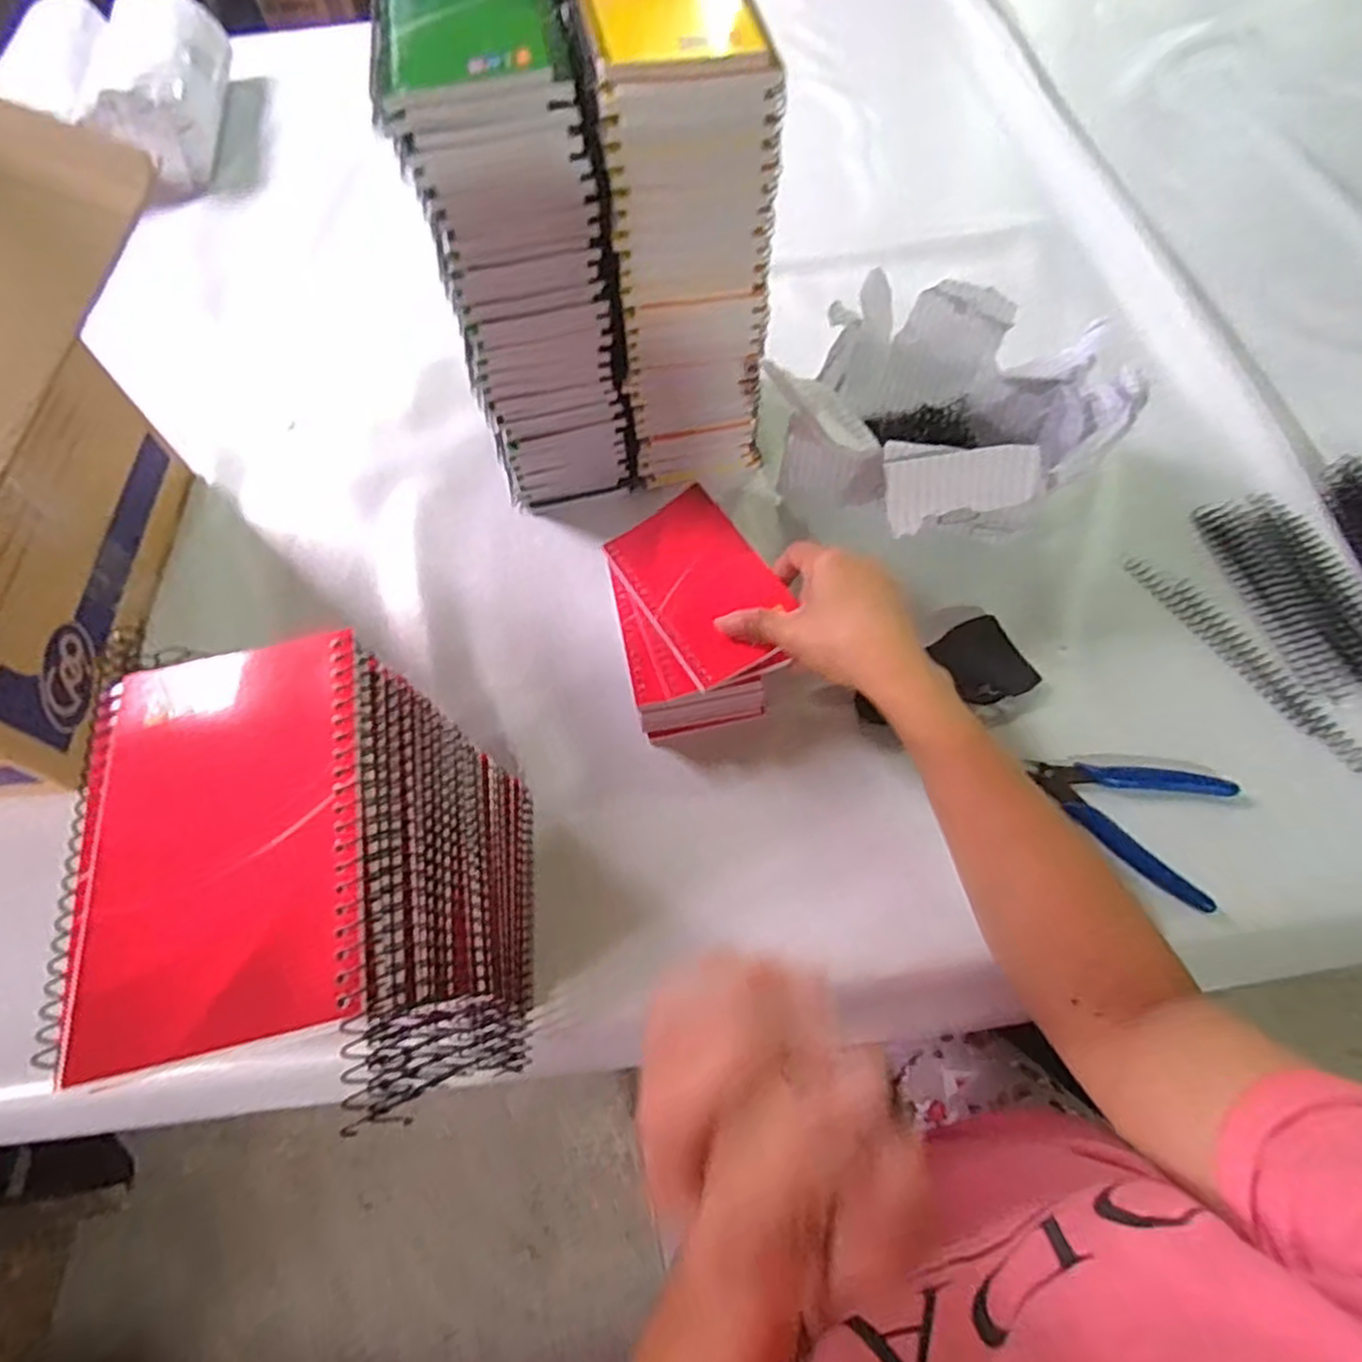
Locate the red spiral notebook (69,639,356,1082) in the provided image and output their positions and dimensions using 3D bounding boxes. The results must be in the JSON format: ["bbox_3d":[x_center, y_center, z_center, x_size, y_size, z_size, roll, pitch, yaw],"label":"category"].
[{"bbox_3d":[-0.145,0.047,0.234,0.080,0.015,0.132,-13,63,-4],"label":"red spiral notebook"}]

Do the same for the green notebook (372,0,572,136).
[{"bbox_3d":[-0.108,-0.326,0.369,0.098,0.013,0.104,-15,63,-5],"label":"green notebook"}]

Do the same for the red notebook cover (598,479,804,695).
[{"bbox_3d":[0.014,-0.063,0.464,0.079,0.004,0.124,-34,68,-1],"label":"red notebook cover"}]

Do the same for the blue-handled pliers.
[{"bbox_3d":[0.278,0.091,0.441,0.119,0.016,0.082,9,64,4],"label":"blue-handled pliers"}]

